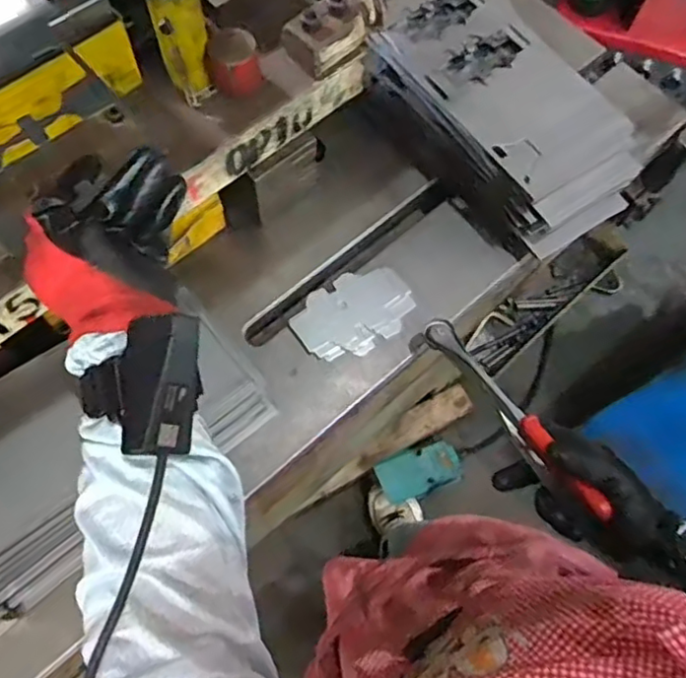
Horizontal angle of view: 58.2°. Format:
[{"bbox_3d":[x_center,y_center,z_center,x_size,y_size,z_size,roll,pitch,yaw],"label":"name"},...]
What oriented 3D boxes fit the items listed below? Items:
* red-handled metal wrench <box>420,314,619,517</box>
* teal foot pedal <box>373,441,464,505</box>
[{"bbox_3d":[0.136,0.055,0.514,0.022,0.023,0.214,-28,54,-12],"label":"red-handled metal wrench"},{"bbox_3d":[0.169,0.288,1.344,0.195,0.052,0.098,-18,70,-9],"label":"teal foot pedal"}]

